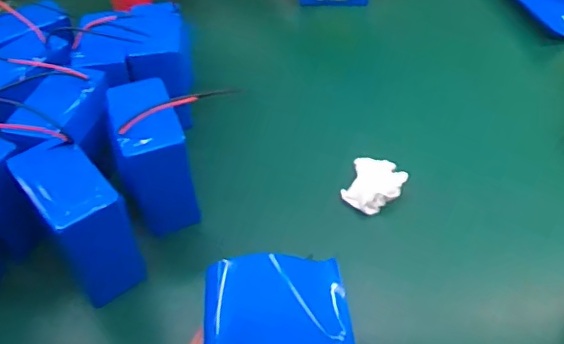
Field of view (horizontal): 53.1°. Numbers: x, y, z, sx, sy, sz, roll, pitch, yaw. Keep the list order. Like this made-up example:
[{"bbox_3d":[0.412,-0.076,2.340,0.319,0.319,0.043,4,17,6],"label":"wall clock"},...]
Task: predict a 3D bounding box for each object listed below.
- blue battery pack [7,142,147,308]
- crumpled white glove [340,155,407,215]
[{"bbox_3d":[-0.238,0.059,0.662,0.081,0.139,0.142,-34,53,-27],"label":"blue battery pack"},{"bbox_3d":[0.123,0.020,0.764,0.073,0.030,0.078,21,50,22],"label":"crumpled white glove"}]

